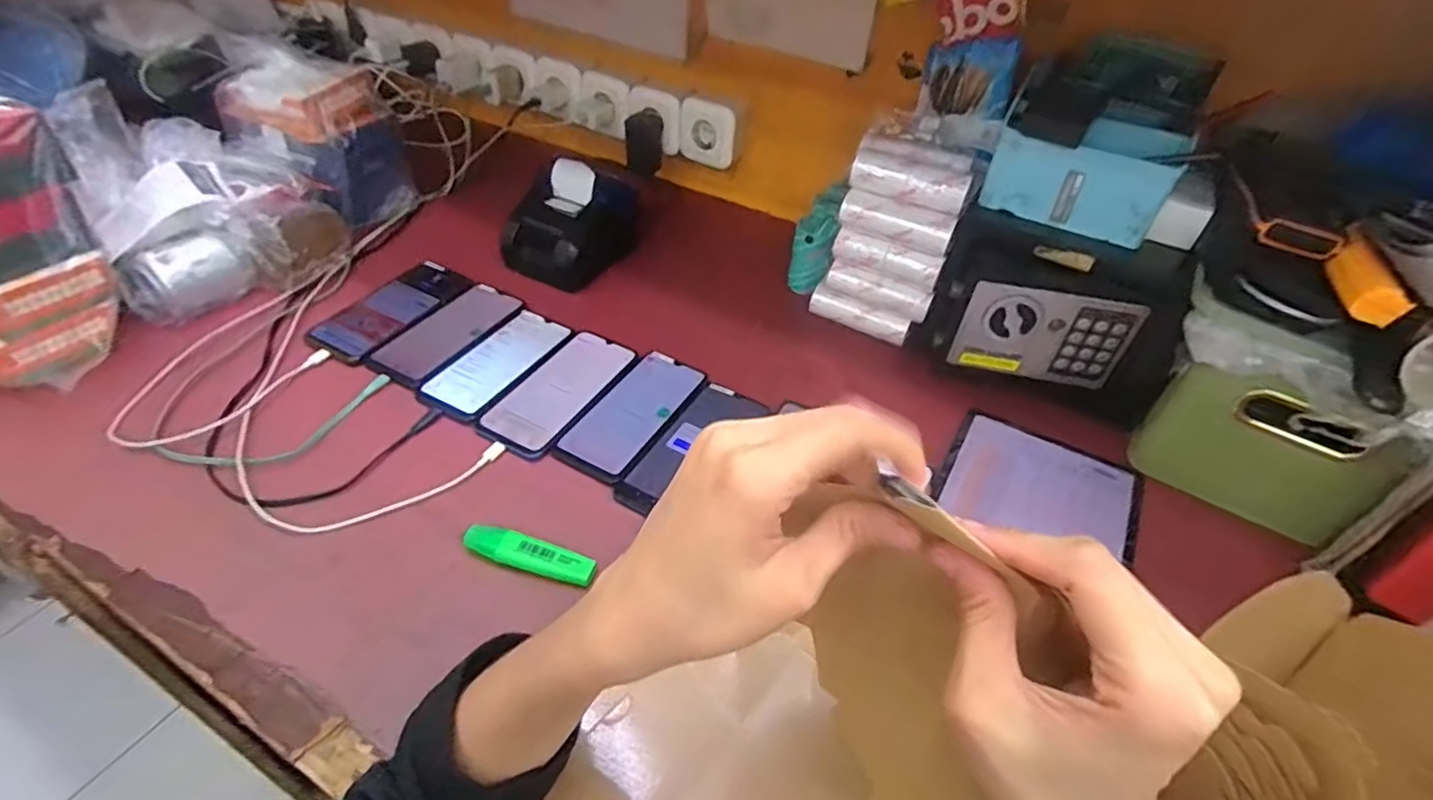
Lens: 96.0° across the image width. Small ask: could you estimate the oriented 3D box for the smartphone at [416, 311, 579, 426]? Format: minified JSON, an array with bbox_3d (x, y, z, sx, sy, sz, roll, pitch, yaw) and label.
[{"bbox_3d":[-0.220,-0.040,0.661,0.083,0.008,0.162,23,46,18],"label":"smartphone"}]

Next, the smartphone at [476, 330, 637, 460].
[{"bbox_3d":[-0.152,-0.013,0.637,0.080,0.007,0.166,23,46,18],"label":"smartphone"}]

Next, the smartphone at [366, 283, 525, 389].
[{"bbox_3d":[-0.285,-0.076,0.689,0.075,0.005,0.167,24,47,19],"label":"smartphone"}]

